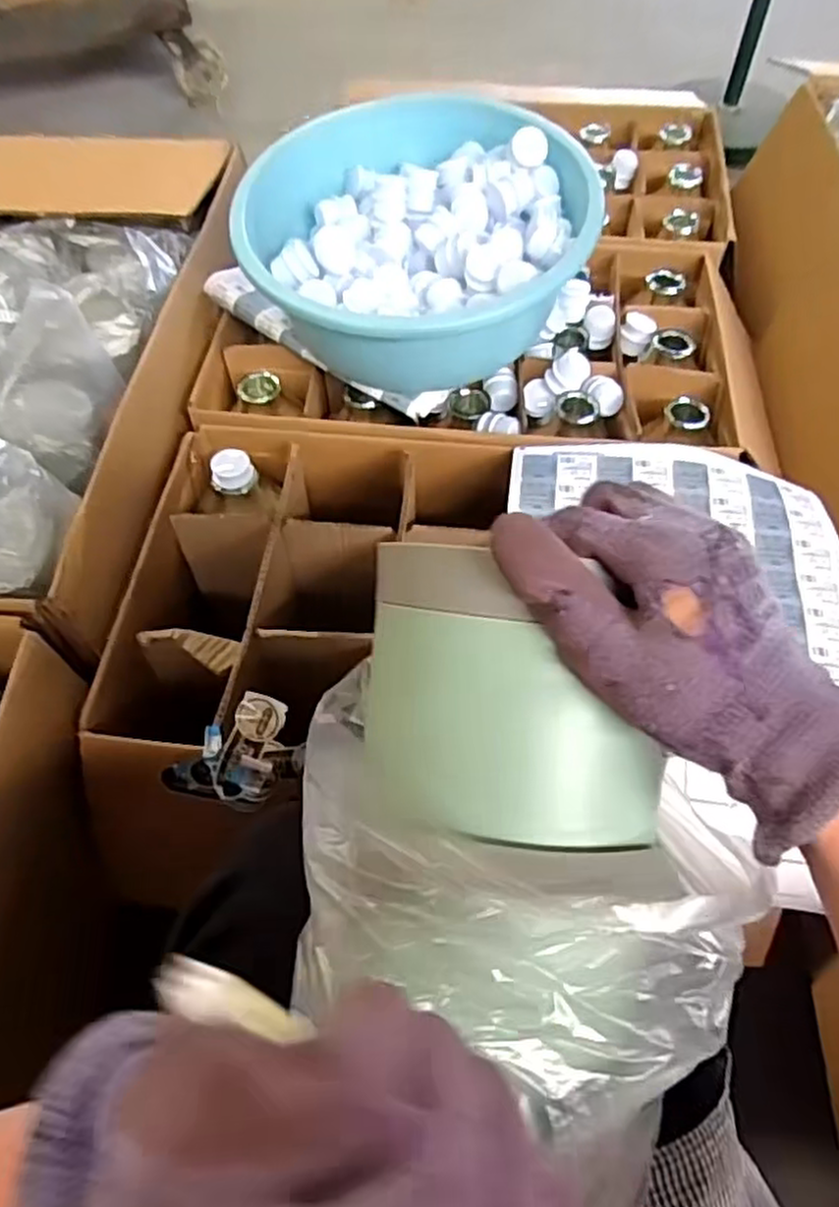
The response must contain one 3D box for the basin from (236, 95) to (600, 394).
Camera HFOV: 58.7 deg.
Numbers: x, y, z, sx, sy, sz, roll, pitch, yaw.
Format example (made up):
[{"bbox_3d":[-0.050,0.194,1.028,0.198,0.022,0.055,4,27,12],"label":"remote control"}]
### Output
[{"bbox_3d":[-0.005,-0.375,0.800,0.357,0.150,0.329,4,58,3],"label":"basin"}]

